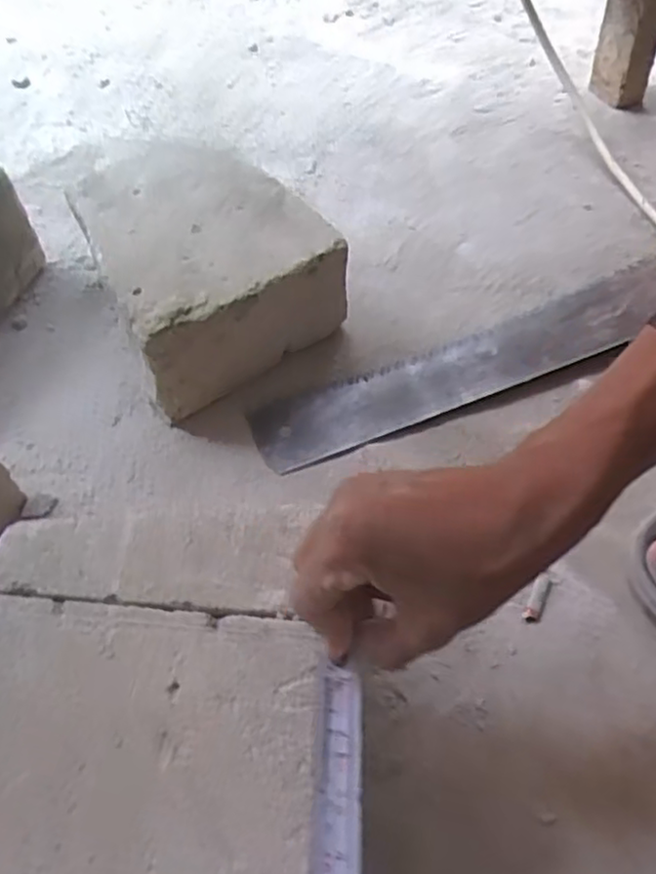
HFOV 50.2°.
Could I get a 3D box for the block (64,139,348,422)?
[{"bbox_3d":[-0.106,-0.145,0.574,0.163,0.102,0.202,-29,62,-16],"label":"block"}]

